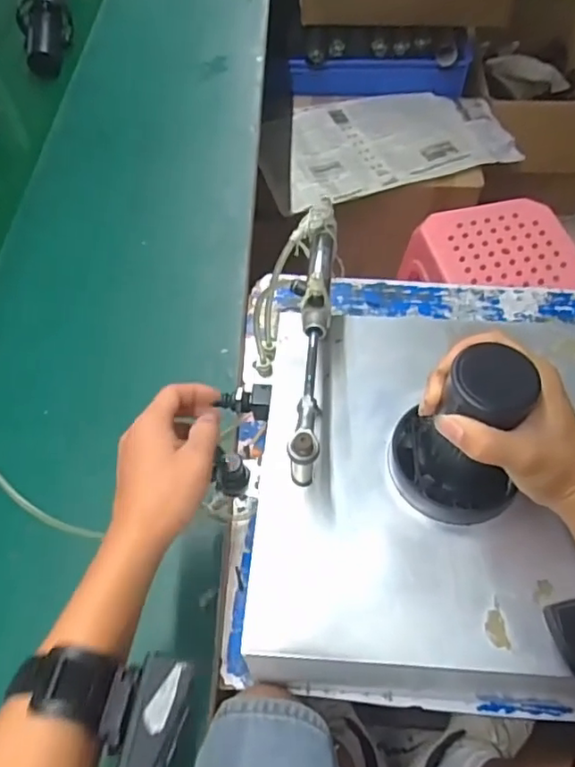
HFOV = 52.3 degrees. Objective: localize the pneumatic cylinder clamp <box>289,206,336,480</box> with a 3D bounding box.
[{"bbox_3d":[0.017,-0.047,0.469,0.033,0.037,0.247,4,57,4],"label":"pneumatic cylinder clamp"}]

